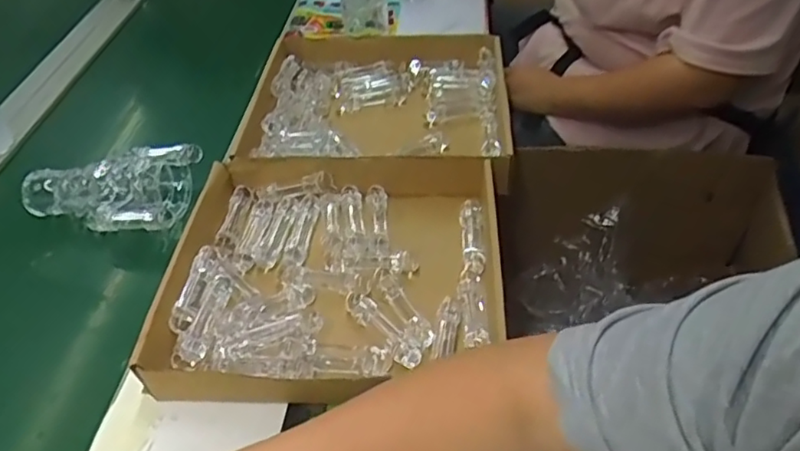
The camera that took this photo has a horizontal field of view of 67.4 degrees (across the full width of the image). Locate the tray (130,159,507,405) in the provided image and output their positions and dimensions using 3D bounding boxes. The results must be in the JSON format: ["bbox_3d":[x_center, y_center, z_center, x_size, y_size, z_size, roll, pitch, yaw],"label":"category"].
[{"bbox_3d":[-0.060,0.041,0.590,0.307,0.054,0.276,0,44,3],"label":"tray"}]

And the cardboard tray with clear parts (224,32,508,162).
[{"bbox_3d":[-0.025,-0.155,0.792,0.315,0.070,0.289,0,45,5],"label":"cardboard tray with clear parts"}]

